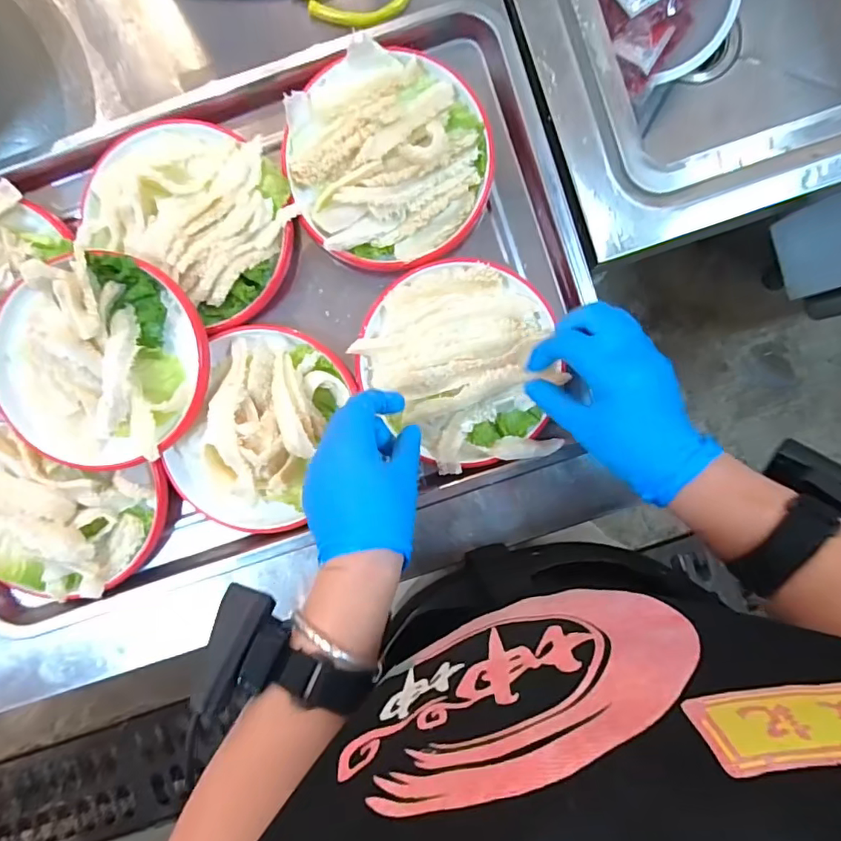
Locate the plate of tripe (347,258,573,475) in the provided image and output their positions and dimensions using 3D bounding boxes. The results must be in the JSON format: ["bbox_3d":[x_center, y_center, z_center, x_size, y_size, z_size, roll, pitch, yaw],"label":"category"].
[{"bbox_3d":[0.033,-0.045,0.444,0.160,0.027,0.171,-15,96,-1],"label":"plate of tripe"}]

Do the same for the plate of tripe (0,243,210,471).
[{"bbox_3d":[-0.261,-0.047,0.418,0.170,0.039,0.168,0,89,2],"label":"plate of tripe"}]

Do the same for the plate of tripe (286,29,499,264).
[{"bbox_3d":[-0.026,-0.216,0.442,0.164,0.030,0.167,0,89,2],"label":"plate of tripe"}]

